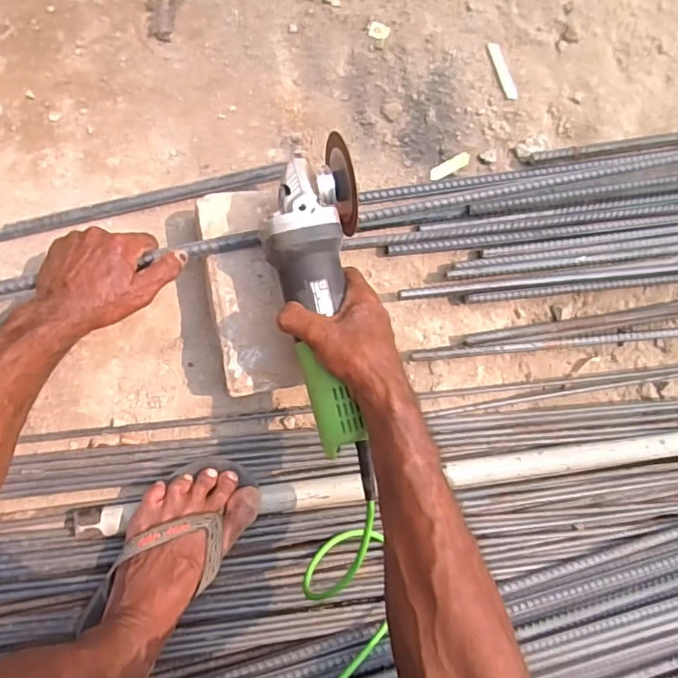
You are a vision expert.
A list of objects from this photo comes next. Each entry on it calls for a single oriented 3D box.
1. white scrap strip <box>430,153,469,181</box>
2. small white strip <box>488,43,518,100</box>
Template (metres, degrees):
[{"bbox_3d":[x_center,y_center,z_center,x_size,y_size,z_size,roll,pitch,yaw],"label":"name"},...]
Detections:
[{"bbox_3d":[0.139,-0.217,0.672,0.051,0.004,0.017,-26,92,9],"label":"white scrap strip"},{"bbox_3d":[0.204,-0.334,0.664,0.017,0.004,0.072,-23,91,-5],"label":"small white strip"}]

